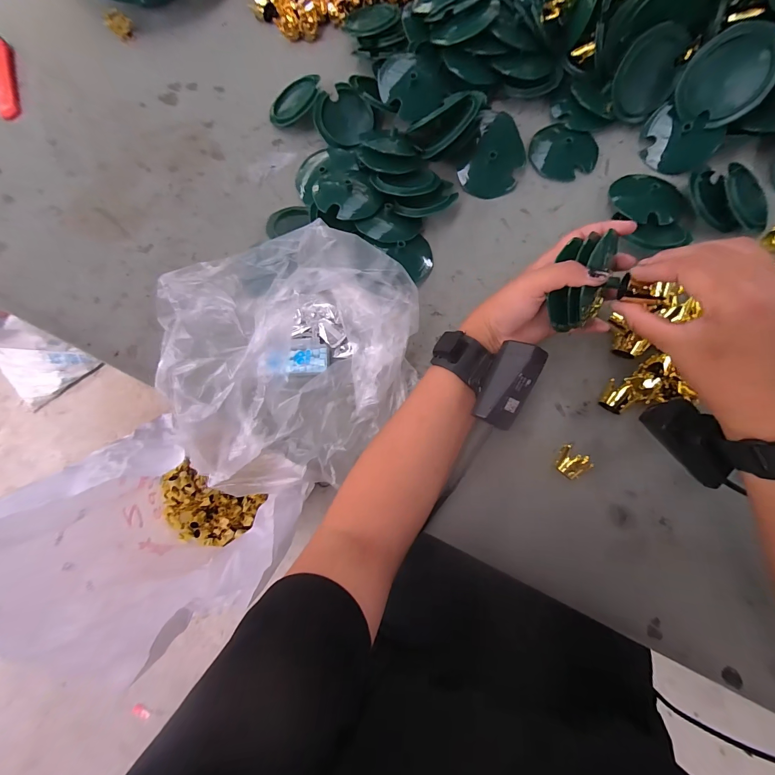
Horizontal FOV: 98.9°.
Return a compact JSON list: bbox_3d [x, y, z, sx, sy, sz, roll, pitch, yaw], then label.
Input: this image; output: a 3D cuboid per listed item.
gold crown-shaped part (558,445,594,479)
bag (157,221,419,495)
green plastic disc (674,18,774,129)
[{"bbox_3d":[0.170,0.071,0.307,0.030,0.020,0.026,32,83,9],"label":"gold crown-shaped part"},{"bbox_3d":[-0.078,-0.016,0.298,0.216,0.119,0.222,-6,79,3],"label":"bag"},{"bbox_3d":[0.340,-0.309,0.331,0.074,0.007,0.075,20,129,26],"label":"green plastic disc"}]

